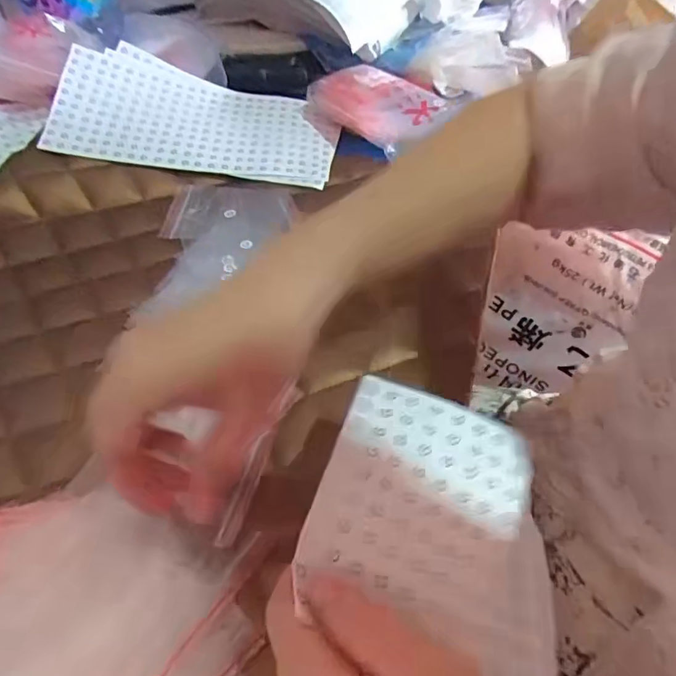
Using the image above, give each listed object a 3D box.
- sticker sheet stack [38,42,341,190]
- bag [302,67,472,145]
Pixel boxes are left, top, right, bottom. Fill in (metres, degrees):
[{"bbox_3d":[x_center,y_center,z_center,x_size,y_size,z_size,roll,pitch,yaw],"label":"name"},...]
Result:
[{"bbox_3d":[-0.132,-0.212,0.458,0.253,0.041,0.133,5,55,-1],"label":"sticker sheet stack"},{"bbox_3d":[0.039,-0.220,0.464,0.149,0.046,0.075,21,56,25],"label":"bag"}]

